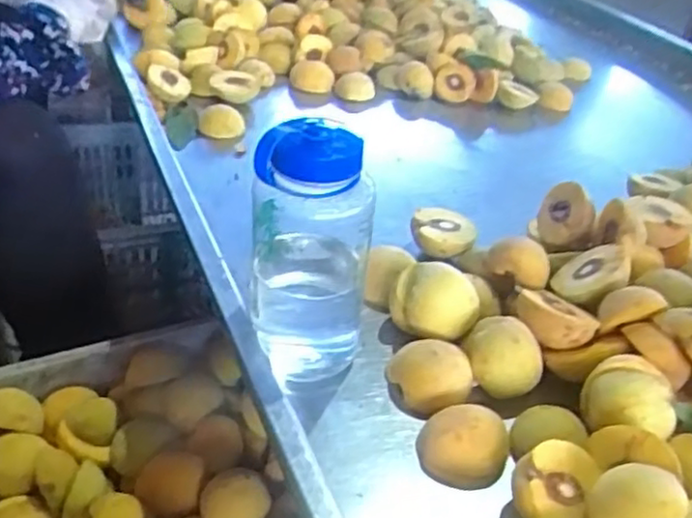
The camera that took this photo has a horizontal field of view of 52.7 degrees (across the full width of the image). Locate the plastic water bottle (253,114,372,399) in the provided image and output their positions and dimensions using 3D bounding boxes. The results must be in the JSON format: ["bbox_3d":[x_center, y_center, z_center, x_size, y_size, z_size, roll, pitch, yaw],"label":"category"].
[{"bbox_3d":[-0.031,-0.005,0.555,0.091,0.217,0.094,-5,36,-8],"label":"plastic water bottle"}]

